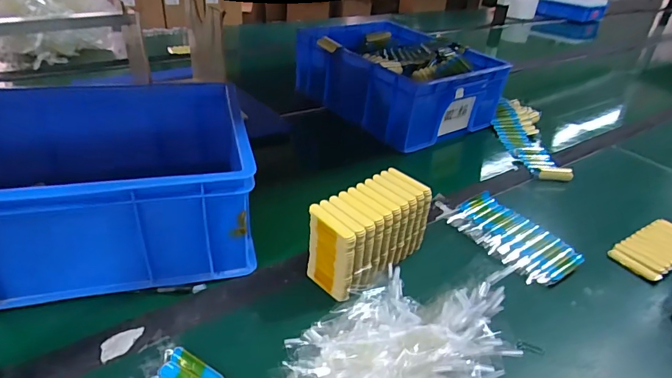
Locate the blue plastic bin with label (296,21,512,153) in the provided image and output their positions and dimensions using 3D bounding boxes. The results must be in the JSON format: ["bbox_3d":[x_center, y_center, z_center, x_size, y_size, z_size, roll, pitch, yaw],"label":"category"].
[{"bbox_3d":[0.127,-0.255,0.979,0.314,0.135,0.415,-19,39,-32],"label":"blue plastic bin with label"}]

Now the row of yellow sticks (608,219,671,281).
[{"bbox_3d":[0.470,0.084,0.628,0.153,0.020,0.068,-17,38,-30],"label":"row of yellow sticks"}]

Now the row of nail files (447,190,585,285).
[{"bbox_3d":[0.241,0.067,0.602,0.092,0.030,0.167,-17,38,-30],"label":"row of nail files"}]

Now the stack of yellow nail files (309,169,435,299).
[{"bbox_3d":[0.040,0.054,0.525,0.071,0.098,0.149,29,40,33],"label":"stack of yellow nail files"}]

